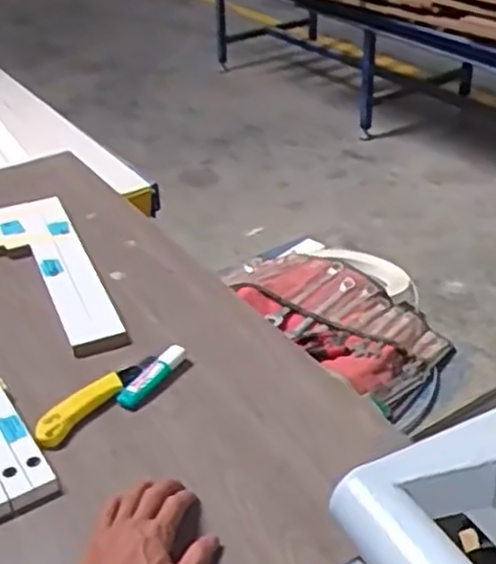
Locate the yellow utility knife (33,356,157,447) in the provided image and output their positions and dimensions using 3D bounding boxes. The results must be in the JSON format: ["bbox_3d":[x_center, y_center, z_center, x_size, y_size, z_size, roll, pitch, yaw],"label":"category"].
[{"bbox_3d":[-0.167,0.123,0.865,0.028,0.018,0.165,22,41,32],"label":"yellow utility knife"}]

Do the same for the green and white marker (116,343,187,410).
[{"bbox_3d":[-0.110,0.106,0.898,0.023,0.020,0.104,19,39,29],"label":"green and white marker"}]

